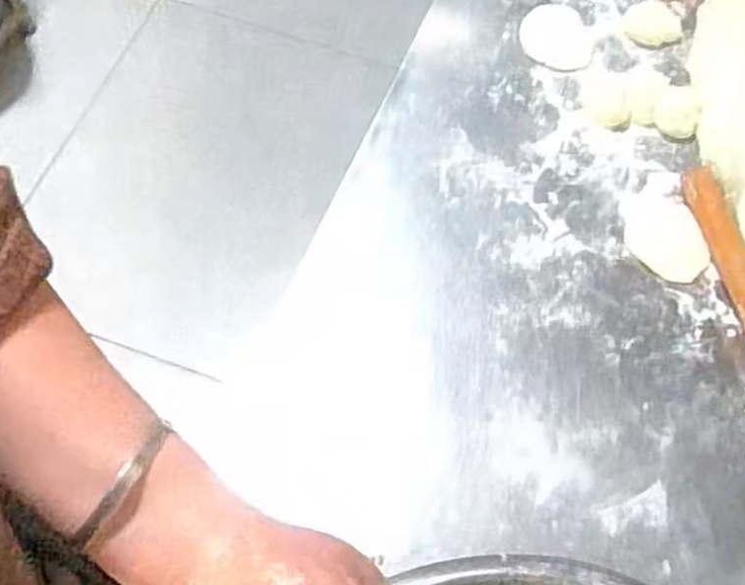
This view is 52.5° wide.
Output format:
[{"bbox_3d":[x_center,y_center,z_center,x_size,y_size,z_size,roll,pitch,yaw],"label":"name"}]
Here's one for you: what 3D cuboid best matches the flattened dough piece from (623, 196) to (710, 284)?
[{"bbox_3d":[0.234,-0.044,0.607,0.057,0.005,0.078,-13,66,-9],"label":"flattened dough piece"}]

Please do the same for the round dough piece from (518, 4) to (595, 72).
[{"bbox_3d":[0.171,-0.237,0.699,0.068,0.004,0.077,13,65,3],"label":"round dough piece"}]

